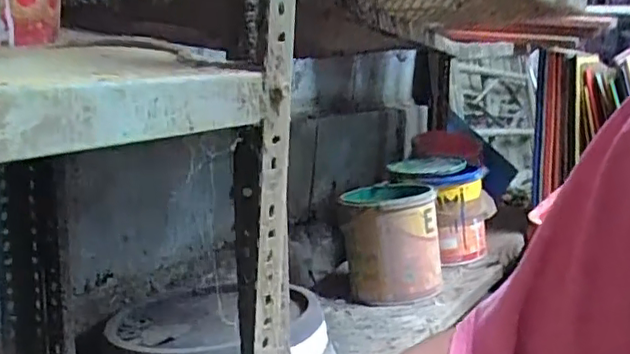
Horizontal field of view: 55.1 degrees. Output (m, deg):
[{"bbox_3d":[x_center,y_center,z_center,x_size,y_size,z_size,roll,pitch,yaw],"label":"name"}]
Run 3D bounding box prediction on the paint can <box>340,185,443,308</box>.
[{"bbox_3d":[0.146,0.119,1.140,0.188,0.198,0.188,-10,7,1],"label":"paint can"}]

